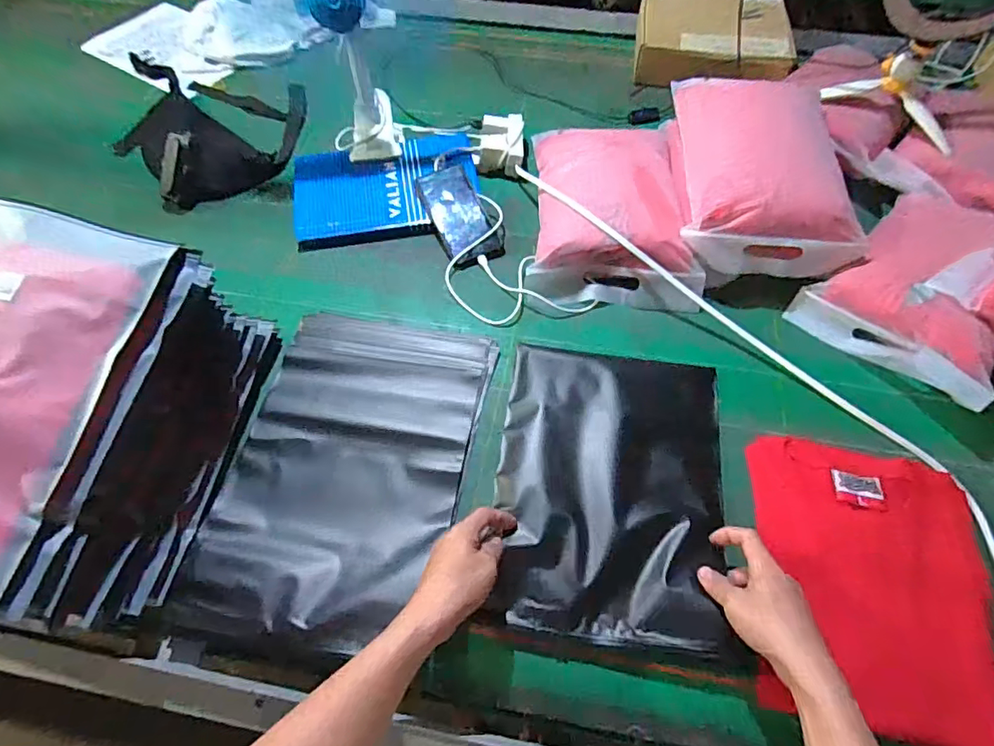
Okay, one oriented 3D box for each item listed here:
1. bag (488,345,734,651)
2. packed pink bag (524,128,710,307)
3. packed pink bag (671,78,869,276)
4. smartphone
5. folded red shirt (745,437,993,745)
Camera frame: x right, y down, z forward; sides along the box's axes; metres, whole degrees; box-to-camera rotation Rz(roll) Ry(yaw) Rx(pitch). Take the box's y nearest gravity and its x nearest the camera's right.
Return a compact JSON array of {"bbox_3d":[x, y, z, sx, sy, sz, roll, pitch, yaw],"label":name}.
[{"bbox_3d":[0.127,0.119,0.599,0.248,0.024,0.318,8,60,5],"label":"bag"},{"bbox_3d":[0.170,-0.257,0.782,0.236,0.072,0.329,4,60,2],"label":"packed pink bag"},{"bbox_3d":[0.369,-0.281,0.756,0.229,0.113,0.295,4,60,2],"label":"packed pink bag"},{"bbox_3d":[-0.057,-0.237,0.804,0.077,0.010,0.166,-22,75,-12],"label":"smartphone"},{"bbox_3d":[0.385,0.208,0.545,0.228,0.036,0.278,9,60,5],"label":"folded red shirt"}]

